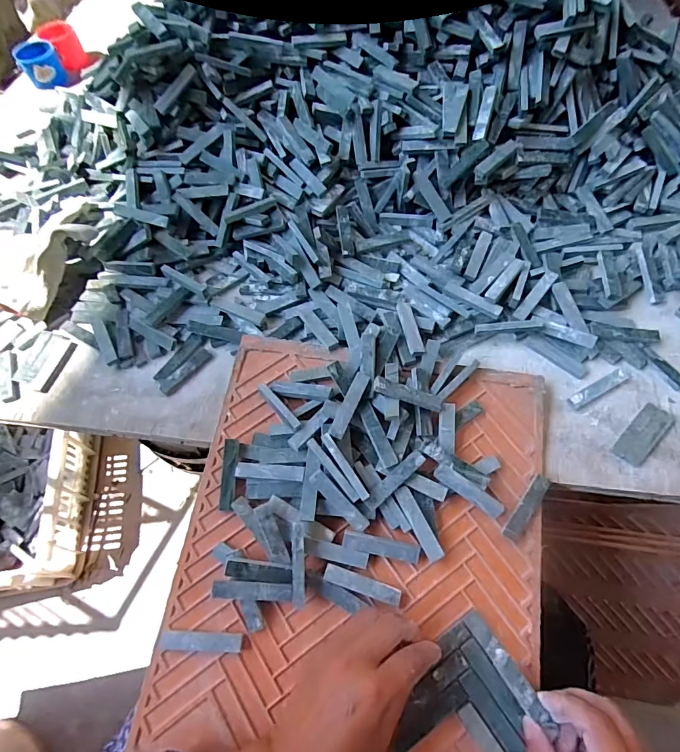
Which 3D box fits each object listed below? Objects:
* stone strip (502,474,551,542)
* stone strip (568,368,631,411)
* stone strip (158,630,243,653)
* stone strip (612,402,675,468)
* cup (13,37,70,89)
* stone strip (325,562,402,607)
[{"bbox_3d":[0.156,0.110,0.367,0.013,0.012,0.059,32,69,19],"label":"stone strip"},{"bbox_3d":[0.239,0.011,0.403,0.062,0.008,0.013,-26,63,-10],"label":"stone strip"},{"bbox_3d":[-0.111,0.212,0.350,0.064,0.005,0.015,4,76,-3],"label":"stone strip"},{"bbox_3d":[0.267,0.052,0.386,0.060,0.009,0.025,-42,67,-17],"label":"stone strip"},{"bbox_3d":[-0.422,-0.440,0.622,0.052,0.049,0.055,-2,62,3],"label":"cup"},{"bbox_3d":[0.019,0.170,0.357,0.063,0.013,0.013,16,64,12],"label":"stone strip"}]

